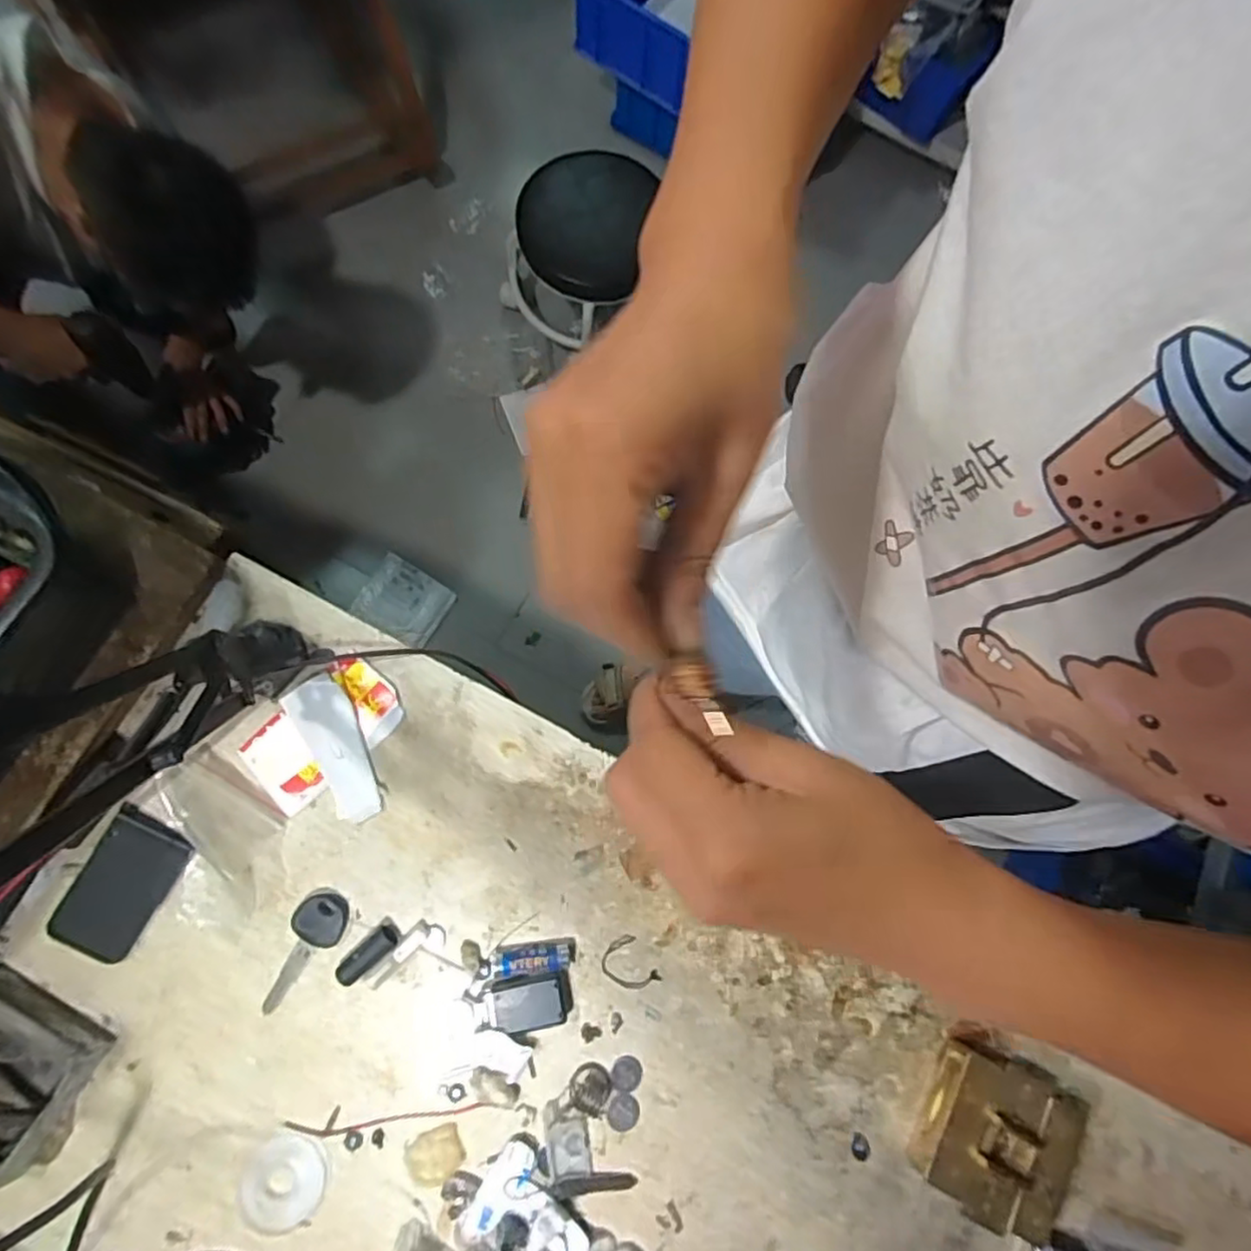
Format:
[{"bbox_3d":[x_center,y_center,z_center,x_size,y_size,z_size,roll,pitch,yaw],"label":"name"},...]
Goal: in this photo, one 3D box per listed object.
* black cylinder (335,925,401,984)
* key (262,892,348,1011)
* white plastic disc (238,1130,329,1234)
[{"bbox_3d":[-0.162,0.208,0.418,0.041,0.013,0.016,-43,83,-13],"label":"black cylinder"},{"bbox_3d":[-0.205,0.206,0.417,0.031,0.011,0.074,28,76,2],"label":"key"},{"bbox_3d":[-0.203,0.331,0.393,0.046,0.004,0.050,1,77,-4],"label":"white plastic disc"}]

